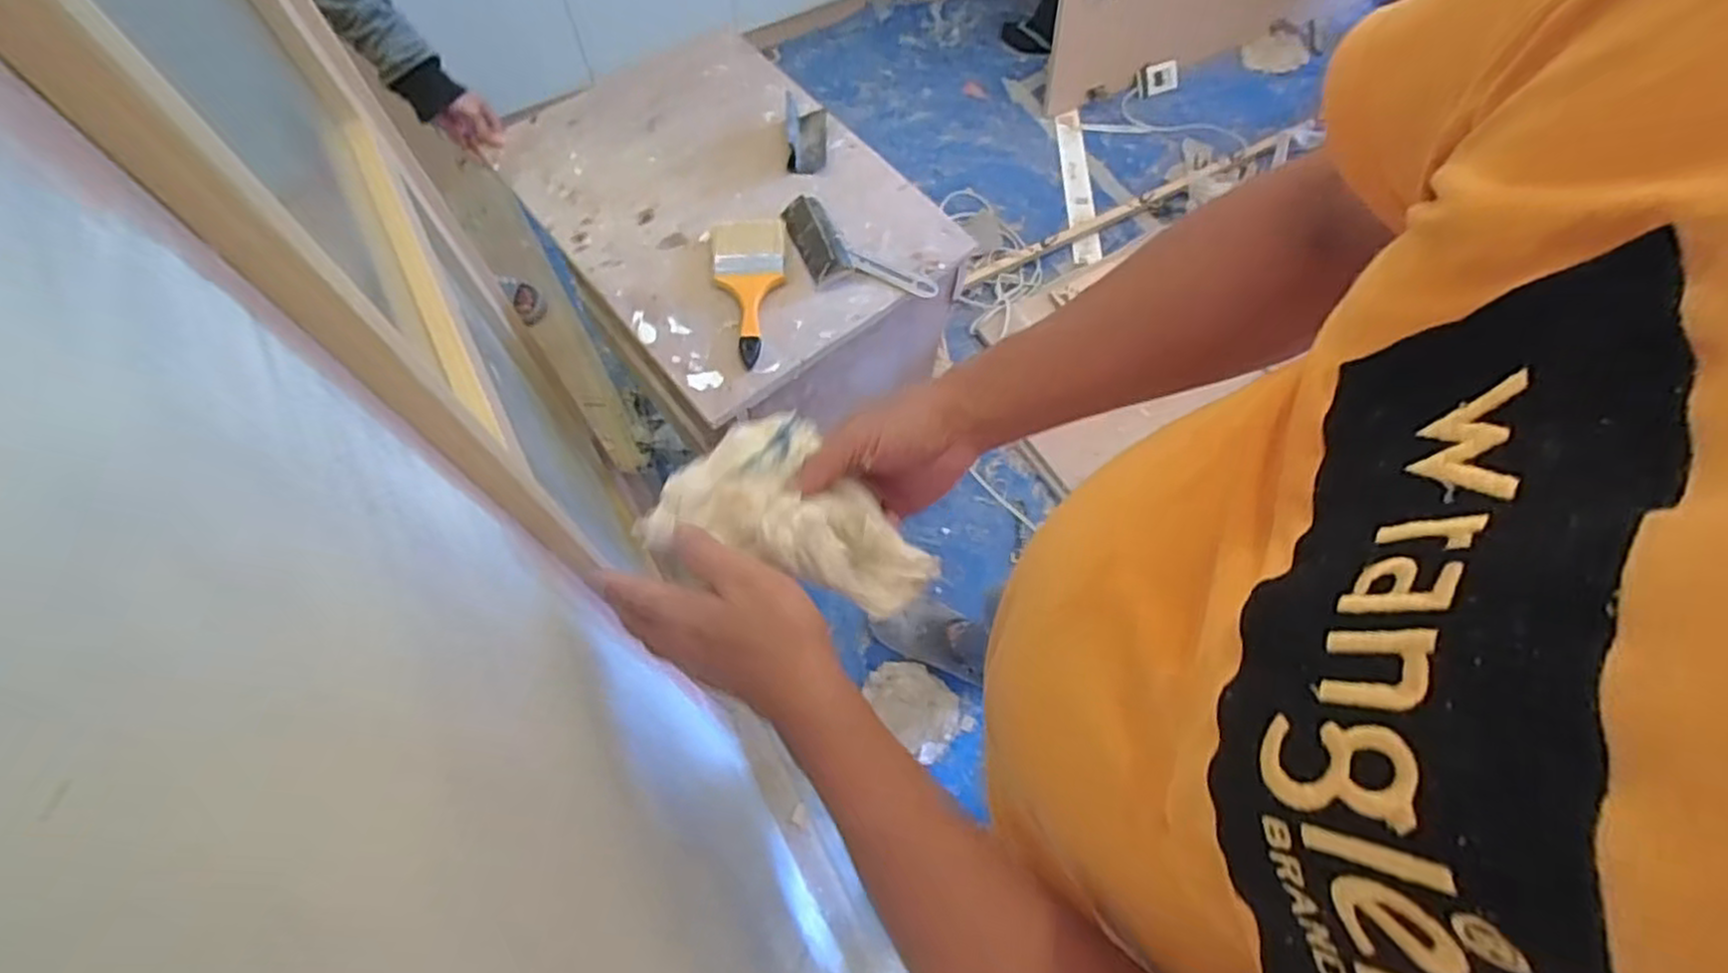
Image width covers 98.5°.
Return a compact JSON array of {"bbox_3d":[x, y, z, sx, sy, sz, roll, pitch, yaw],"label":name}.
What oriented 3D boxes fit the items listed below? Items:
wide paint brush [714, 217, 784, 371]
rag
[{"bbox_3d":[-0.144,-0.253,0.933,0.089,0.024,0.216,-3,66,-2],"label":"wide paint brush"},{"bbox_3d":[-0.040,0.005,0.462,0.181,0.065,0.115,18,67,7],"label":"rag"}]

